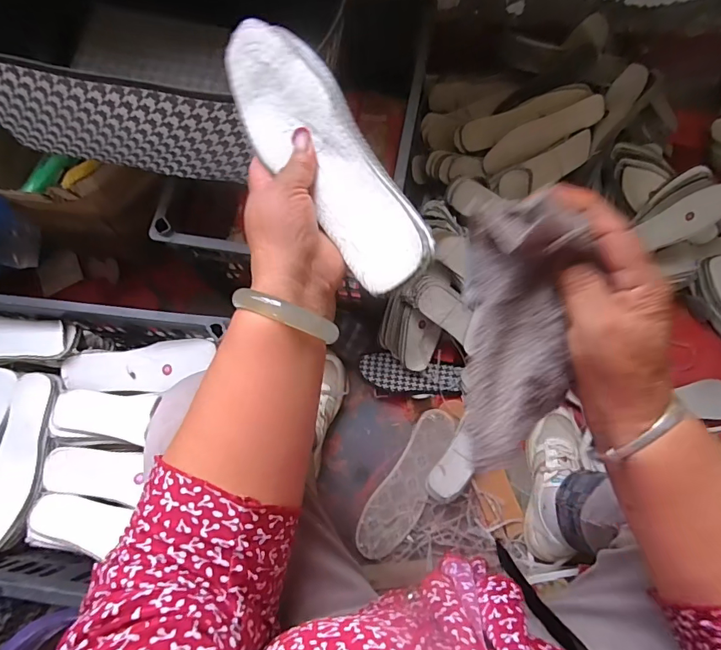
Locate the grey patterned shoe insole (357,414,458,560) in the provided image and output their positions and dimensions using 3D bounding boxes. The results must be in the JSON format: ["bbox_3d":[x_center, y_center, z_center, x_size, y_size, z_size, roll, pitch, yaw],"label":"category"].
[{"bbox_3d":[0.083,0.270,0.752,0.081,0.016,0.261,31,76,6],"label":"grey patterned shoe insole"}]

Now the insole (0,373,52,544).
[{"bbox_3d":[-0.465,0.179,0.588,0.067,0.013,0.222,8,75,0],"label":"insole"}]

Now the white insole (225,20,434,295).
[{"bbox_3d":[-0.030,-0.122,0.317,0.072,0.019,0.223,-34,80,19],"label":"white insole"}]

